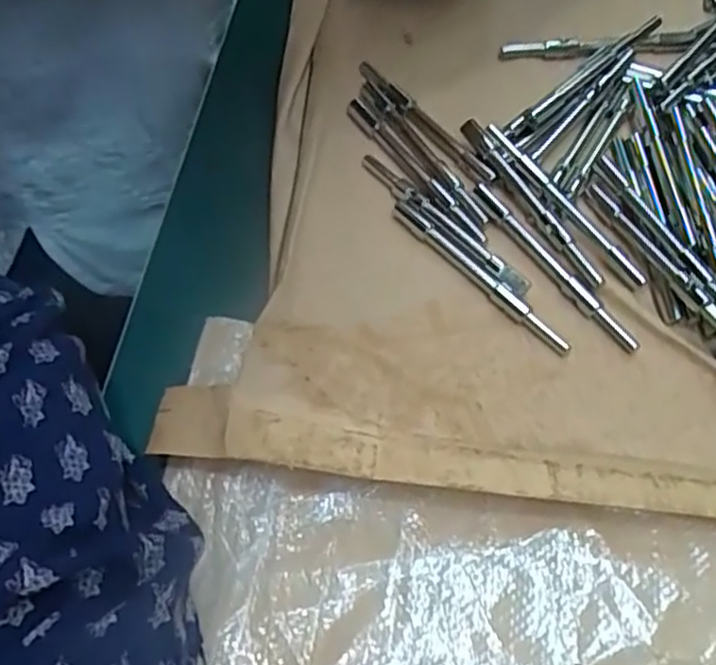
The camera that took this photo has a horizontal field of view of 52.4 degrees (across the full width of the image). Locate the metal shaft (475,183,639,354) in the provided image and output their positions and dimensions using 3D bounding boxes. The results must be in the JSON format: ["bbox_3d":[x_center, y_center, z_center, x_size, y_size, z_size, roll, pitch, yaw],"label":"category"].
[{"bbox_3d":[0.096,-0.034,0.357,0.008,0.006,0.111,-34,66,-14],"label":"metal shaft"}]

